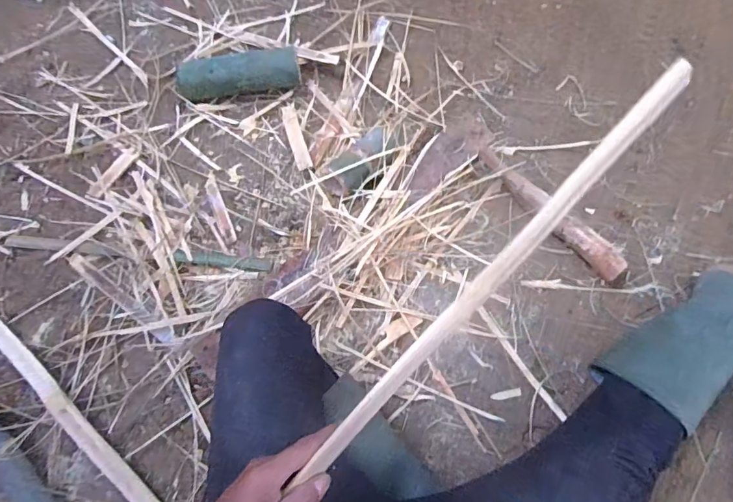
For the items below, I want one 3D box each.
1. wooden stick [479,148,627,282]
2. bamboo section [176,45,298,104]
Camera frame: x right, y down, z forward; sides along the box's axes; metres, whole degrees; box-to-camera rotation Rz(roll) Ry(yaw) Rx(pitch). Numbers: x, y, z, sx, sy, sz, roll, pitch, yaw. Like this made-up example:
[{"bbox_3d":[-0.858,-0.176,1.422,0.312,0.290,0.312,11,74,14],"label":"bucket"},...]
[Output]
[{"bbox_3d":[0.359,-0.082,0.904,0.051,0.054,0.351,-37,72,-14],"label":"wooden stick"},{"bbox_3d":[-0.279,-0.378,1.012,0.264,0.078,0.080,-14,68,-6],"label":"bamboo section"}]

